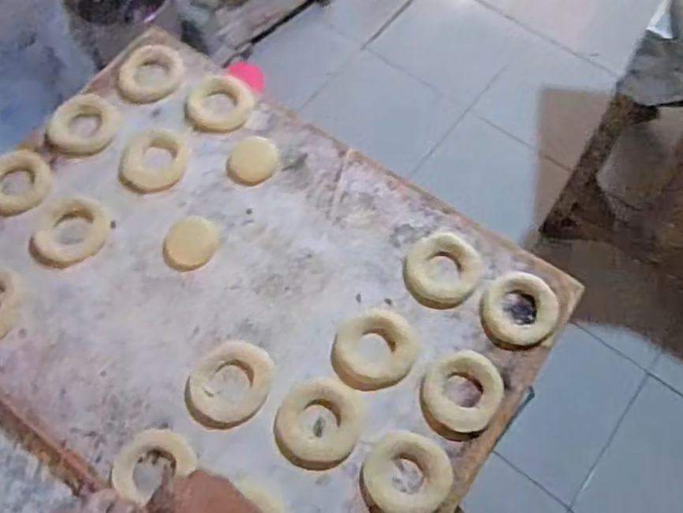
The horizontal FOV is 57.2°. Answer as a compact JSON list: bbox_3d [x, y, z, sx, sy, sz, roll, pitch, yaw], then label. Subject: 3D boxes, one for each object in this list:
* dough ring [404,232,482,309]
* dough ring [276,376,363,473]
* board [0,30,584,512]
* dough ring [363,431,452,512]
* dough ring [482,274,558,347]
[{"bbox_3d":[0.099,0.012,0.622,0.072,0.012,0.074,0,65,-1],"label":"dough ring"},{"bbox_3d":[-0.021,0.148,0.557,0.074,0.019,0.074,7,65,2],"label":"dough ring"},{"bbox_3d":[-0.124,0.035,0.632,0.594,0.043,0.431,34,69,14],"label":"board"},{"bbox_3d":[0.058,0.191,0.549,0.073,0.011,0.070,4,65,1],"label":"dough ring"},{"bbox_3d":[0.171,0.049,0.601,0.068,0.013,0.069,8,65,3],"label":"dough ring"}]

